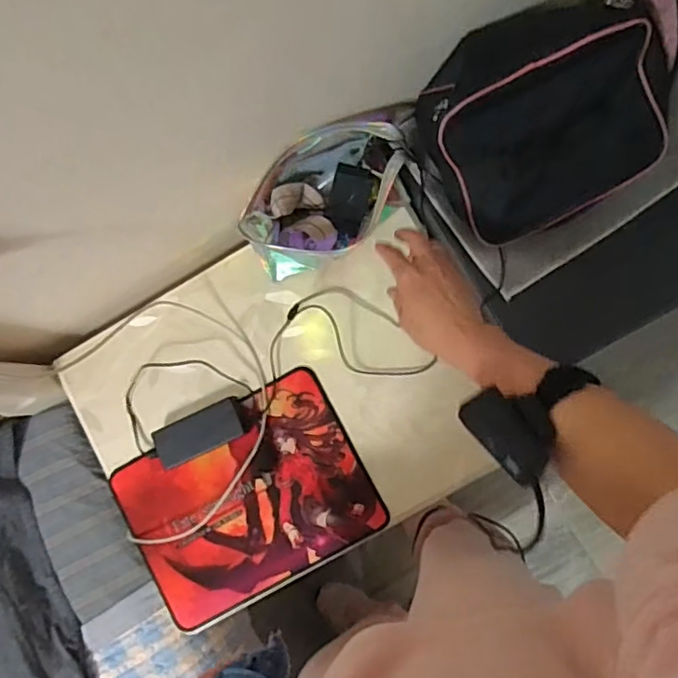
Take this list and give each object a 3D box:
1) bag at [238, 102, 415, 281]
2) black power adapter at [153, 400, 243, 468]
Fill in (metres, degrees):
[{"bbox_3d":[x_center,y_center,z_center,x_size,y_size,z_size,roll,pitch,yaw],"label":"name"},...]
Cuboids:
[{"bbox_3d":[-0.015,-0.171,0.725,0.220,0.108,0.130,-31,82,3],"label":"bag"},{"bbox_3d":[-0.180,0.123,0.770,0.125,0.041,0.054,-24,83,4],"label":"black power adapter"}]

